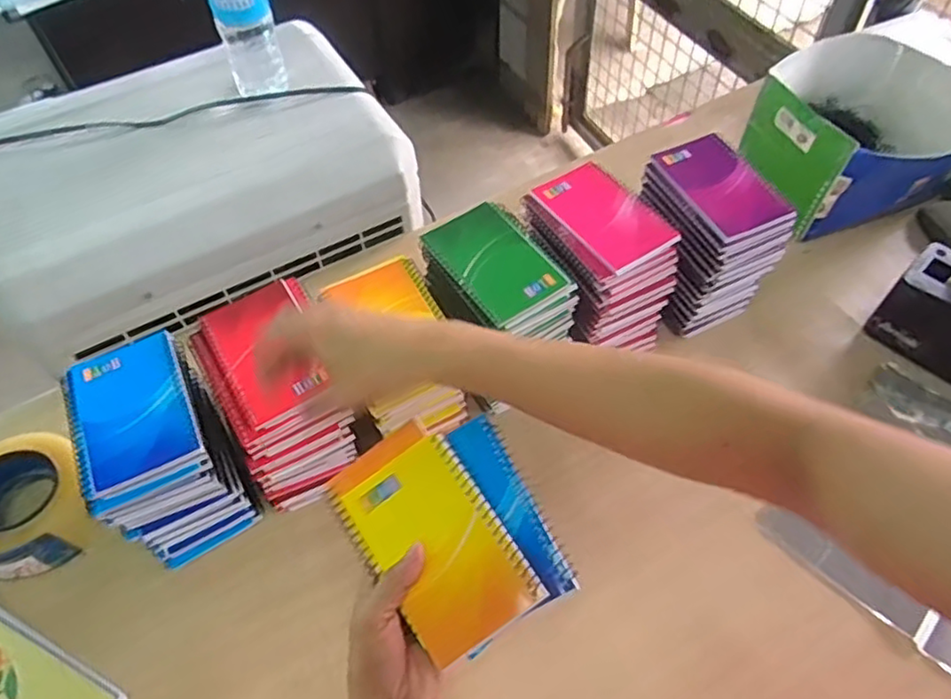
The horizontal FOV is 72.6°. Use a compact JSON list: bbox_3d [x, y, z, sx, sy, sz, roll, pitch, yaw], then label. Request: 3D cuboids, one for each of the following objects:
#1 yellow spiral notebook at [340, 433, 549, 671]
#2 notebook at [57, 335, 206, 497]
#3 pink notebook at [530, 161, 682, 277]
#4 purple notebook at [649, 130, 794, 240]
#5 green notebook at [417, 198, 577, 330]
[{"bbox_3d":[-0.023,0.129,0.429,0.082,0.005,0.128,-36,69,0],"label":"yellow spiral notebook"},{"bbox_3d":[-0.279,0.048,0.523,0.093,0.009,0.130,-25,58,-14],"label":"notebook"},{"bbox_3d":[0.125,-0.132,0.624,0.081,0.010,0.134,-28,59,-16],"label":"pink notebook"},{"bbox_3d":[0.241,-0.163,0.634,0.080,0.011,0.130,-21,57,-11],"label":"purple notebook"},{"bbox_3d":[0.015,-0.083,0.598,0.082,0.012,0.133,-30,60,-17],"label":"green notebook"}]

